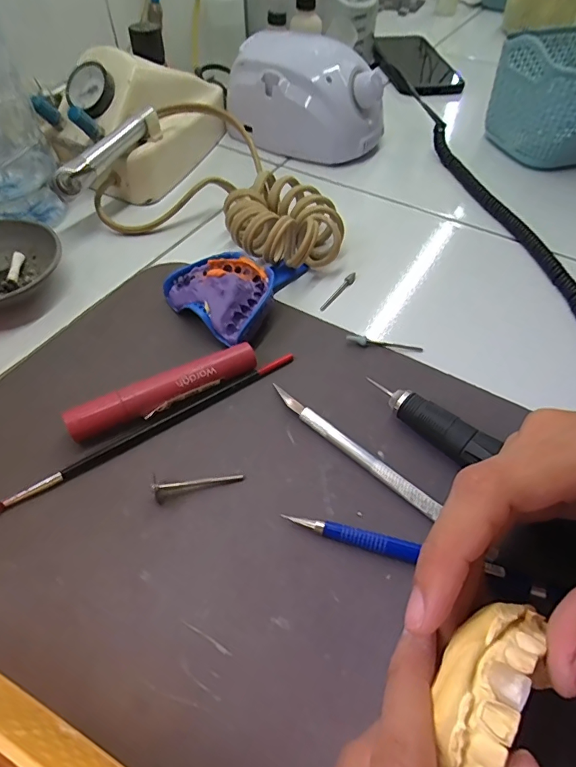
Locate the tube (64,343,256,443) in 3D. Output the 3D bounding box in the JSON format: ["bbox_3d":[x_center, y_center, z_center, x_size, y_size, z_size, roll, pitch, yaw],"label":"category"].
[{"bbox_3d":[-0.067,0.005,0.246,0.105,0.019,0.014,-24,56,-18],"label":"tube"}]

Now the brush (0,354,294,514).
[{"bbox_3d":[-0.069,0.022,0.242,0.171,0.005,0.006,-29,58,-21],"label":"brush"}]

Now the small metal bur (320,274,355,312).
[{"bbox_3d":[0.036,-0.066,0.315,0.007,0.005,0.043,29,57,20],"label":"small metal bur"}]

